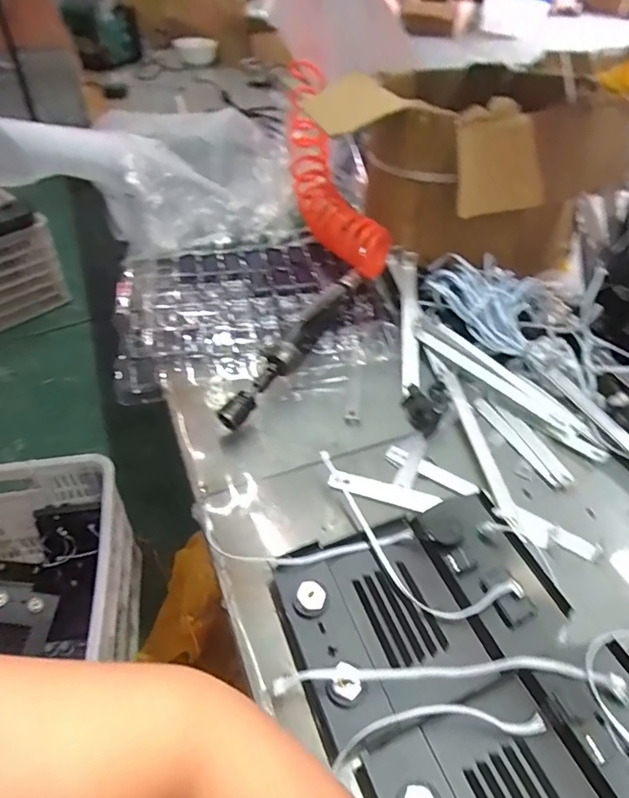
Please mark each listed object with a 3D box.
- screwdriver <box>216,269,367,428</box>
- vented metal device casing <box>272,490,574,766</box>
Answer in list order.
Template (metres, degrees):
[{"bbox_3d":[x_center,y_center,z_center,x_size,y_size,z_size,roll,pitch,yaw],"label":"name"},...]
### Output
[{"bbox_3d":[-0.026,-0.070,0.622,0.037,0.032,0.268,27,62,23],"label":"screwdriver"},{"bbox_3d":[0.082,0.163,0.416,0.201,0.039,0.152,-14,47,-16],"label":"vented metal device casing"}]

